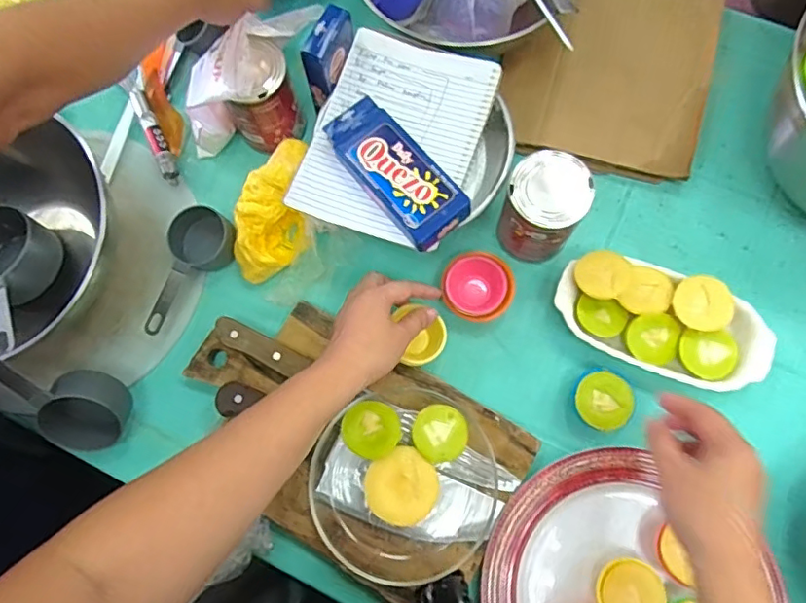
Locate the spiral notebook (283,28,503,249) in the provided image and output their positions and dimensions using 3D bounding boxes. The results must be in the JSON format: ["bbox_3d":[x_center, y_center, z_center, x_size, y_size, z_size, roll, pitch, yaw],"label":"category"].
[{"bbox_3d":[-0.005,-0.157,0.516,0.148,0.014,0.196,19,80,7],"label":"spiral notebook"}]

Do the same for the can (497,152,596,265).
[{"bbox_3d":[0.130,-0.086,0.510,0.073,0.105,0.068,31,79,9],"label":"can"}]

